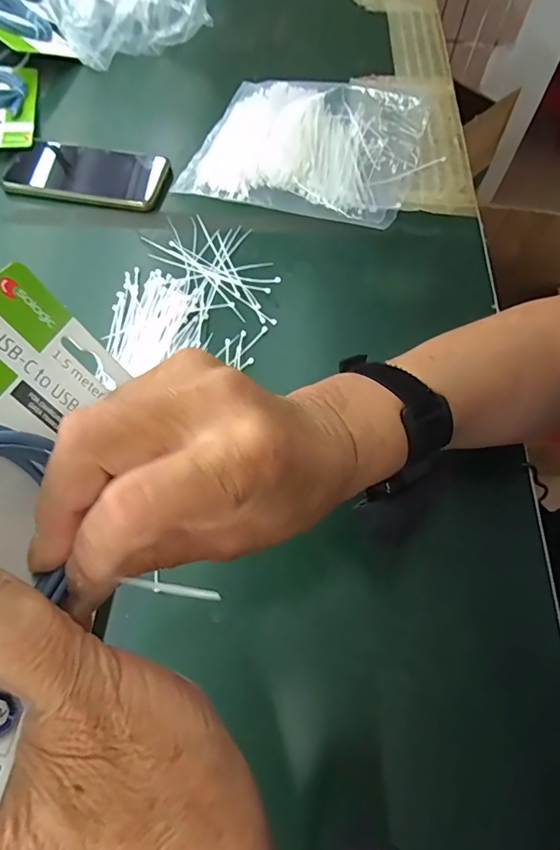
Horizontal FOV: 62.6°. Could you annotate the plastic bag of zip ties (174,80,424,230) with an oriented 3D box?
[{"bbox_3d":[0.029,-0.300,0.483,0.235,0.044,0.186,16,64,7],"label":"plastic bag of zip ties"}]

